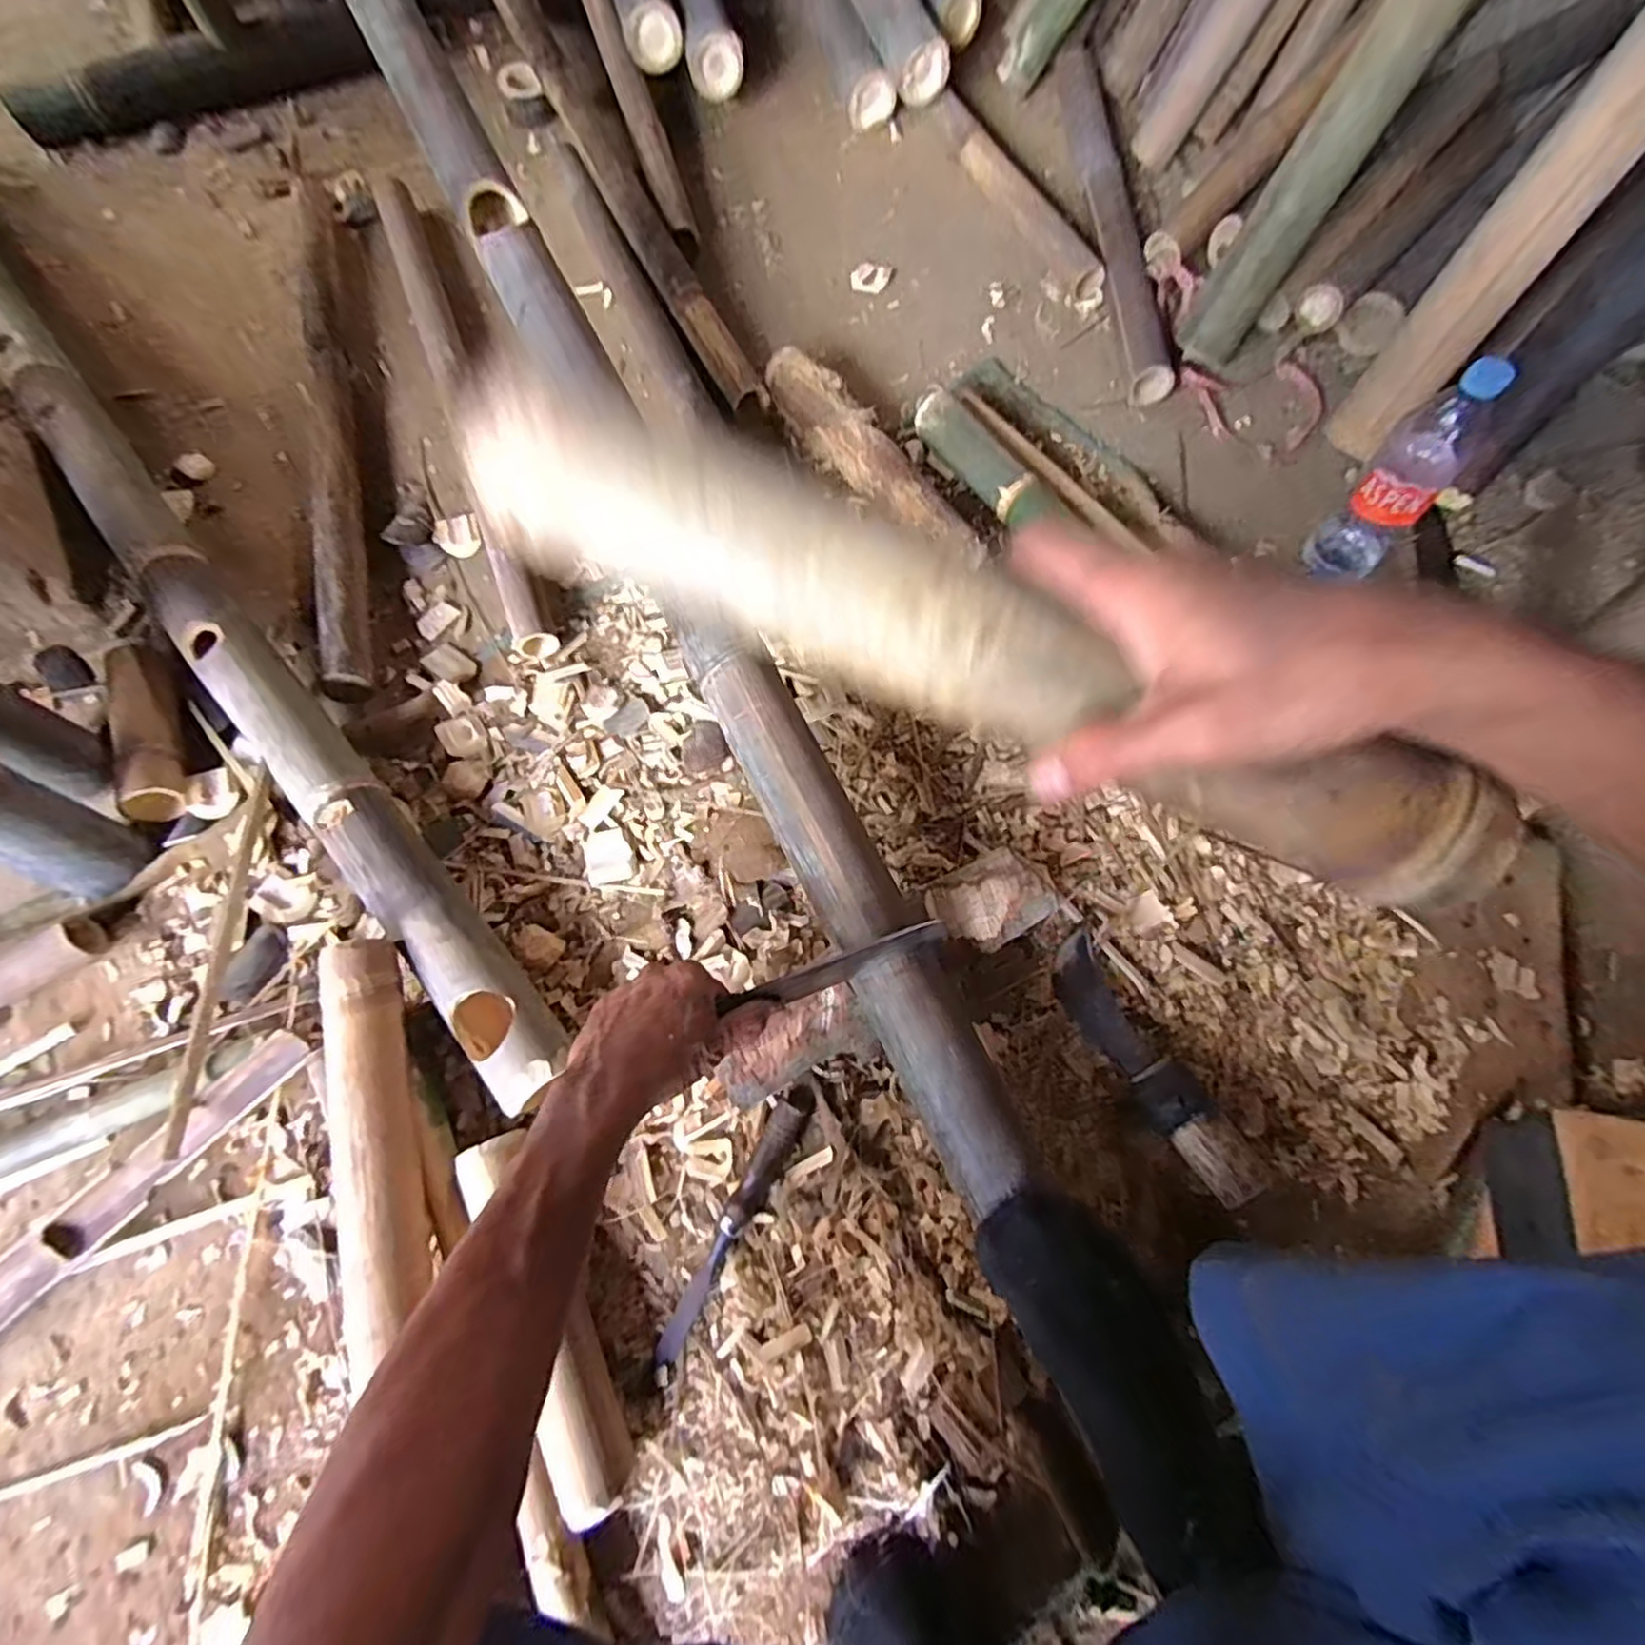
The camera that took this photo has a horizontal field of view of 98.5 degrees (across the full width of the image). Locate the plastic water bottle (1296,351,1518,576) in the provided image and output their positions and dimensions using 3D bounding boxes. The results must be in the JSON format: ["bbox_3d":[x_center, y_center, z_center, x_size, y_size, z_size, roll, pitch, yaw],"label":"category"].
[{"bbox_3d":[0.554,-0.324,0.678,0.072,0.226,0.076,-39,74,-11],"label":"plastic water bottle"}]

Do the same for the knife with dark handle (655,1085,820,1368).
[{"bbox_3d":[-0.072,0.321,0.575,0.024,0.022,0.226,28,74,11],"label":"knife with dark handle"}]

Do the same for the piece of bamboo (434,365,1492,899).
[{"bbox_3d":[0.058,-0.067,0.268,0.397,0.049,0.051,24,73,0],"label":"piece of bamboo"}]

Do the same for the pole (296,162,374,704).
[{"bbox_3d":[-0.611,-0.510,0.874,0.064,0.049,0.823,-16,71,-4],"label":"pole"}]

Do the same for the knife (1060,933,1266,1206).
[{"bbox_3d":[0.269,0.200,0.594,0.048,0.033,0.226,-27,56,-7],"label":"knife"}]

